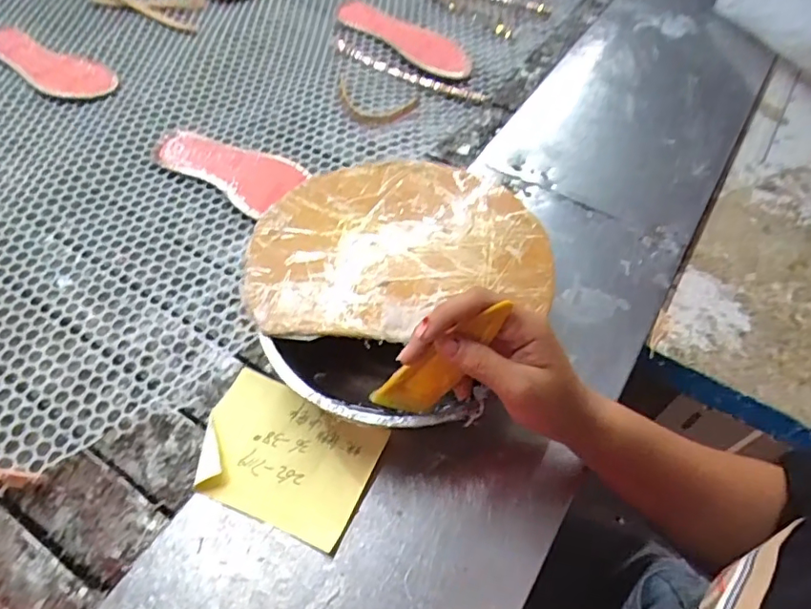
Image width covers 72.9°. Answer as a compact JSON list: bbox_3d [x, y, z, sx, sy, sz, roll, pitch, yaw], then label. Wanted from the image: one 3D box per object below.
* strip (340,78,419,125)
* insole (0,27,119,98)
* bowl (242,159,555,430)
[{"bbox_3d":[-0.040,-0.248,0.682,0.101,0.007,0.072,14,52,3],"label":"strip"},{"bbox_3d":[-0.479,-0.330,0.737,0.224,0.012,0.078,36,62,20],"label":"insole"},{"bbox_3d":[-0.010,-0.015,0.465,0.228,0.074,0.245,1,56,-2],"label":"bowl"}]

